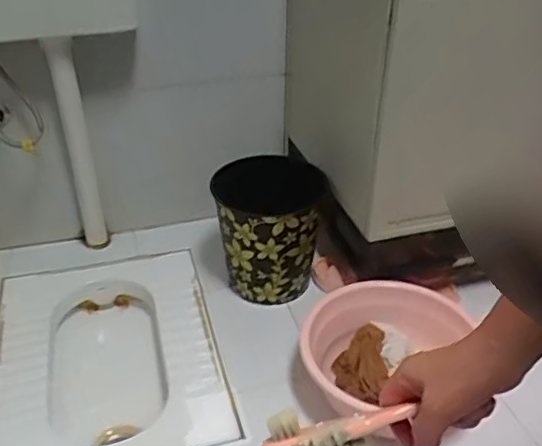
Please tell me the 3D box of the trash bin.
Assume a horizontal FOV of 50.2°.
[{"bbox_3d":[-0.009,0.010,1.255,0.208,0.243,0.250,3,34,3],"label":"trash bin"}]

